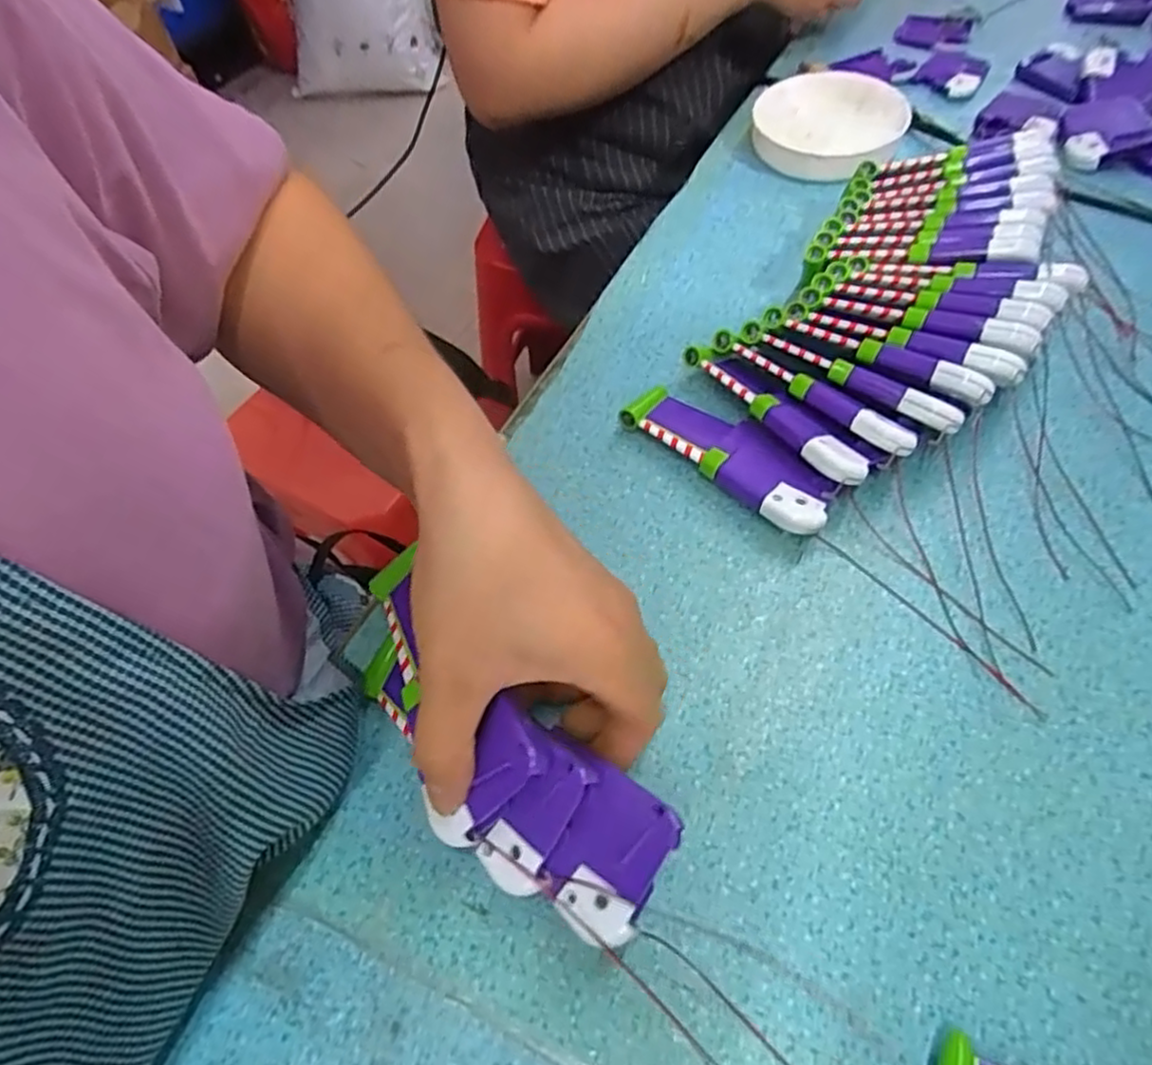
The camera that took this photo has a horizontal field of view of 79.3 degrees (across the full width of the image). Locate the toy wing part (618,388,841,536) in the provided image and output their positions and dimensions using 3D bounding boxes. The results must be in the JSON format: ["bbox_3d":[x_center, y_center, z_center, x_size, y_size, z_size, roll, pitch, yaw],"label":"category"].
[{"bbox_3d":[0.081,-0.040,0.363,0.041,0.022,0.118,-40,64,-19],"label":"toy wing part"}]

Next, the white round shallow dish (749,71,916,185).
[{"bbox_3d":[0.181,-0.292,0.504,0.101,0.032,0.098,-2,58,3],"label":"white round shallow dish"}]

